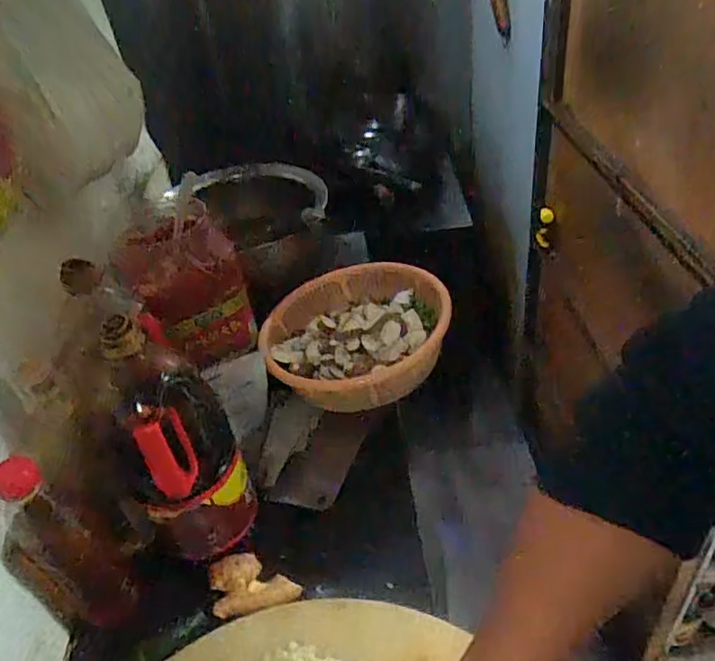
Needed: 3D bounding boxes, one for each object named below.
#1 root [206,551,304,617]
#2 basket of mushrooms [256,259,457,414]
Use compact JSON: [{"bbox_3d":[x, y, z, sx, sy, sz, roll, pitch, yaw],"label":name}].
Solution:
[{"bbox_3d":[-0.105,0.249,0.597,0.081,0.022,0.060,-18,41,-11],"label":"root"},{"bbox_3d":[-0.002,0.001,0.773,0.237,0.078,0.229,-4,41,6],"label":"basket of mushrooms"}]

